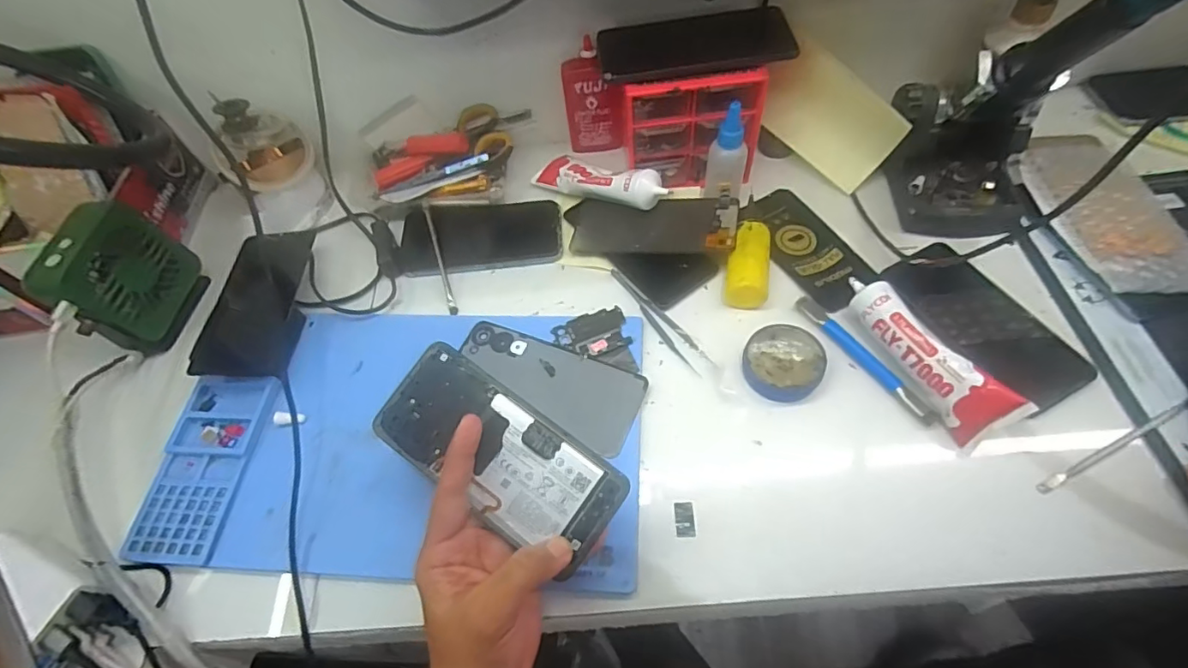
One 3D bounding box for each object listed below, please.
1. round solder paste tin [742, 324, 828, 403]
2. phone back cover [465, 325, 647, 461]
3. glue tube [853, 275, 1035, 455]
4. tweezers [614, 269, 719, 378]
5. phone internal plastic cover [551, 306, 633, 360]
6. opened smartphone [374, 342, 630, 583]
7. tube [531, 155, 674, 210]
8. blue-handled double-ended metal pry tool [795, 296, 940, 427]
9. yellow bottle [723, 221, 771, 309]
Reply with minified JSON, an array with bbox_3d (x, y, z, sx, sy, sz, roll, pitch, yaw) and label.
[{"bbox_3d":[0.155,0.021,0.441,0.061,0.018,0.066,-2,59,3],"label":"round solder paste tin"},{"bbox_3d":[-0.041,0.039,0.446,0.160,0.008,0.071,19,59,14],"label":"phone back cover"},{"bbox_3d":[0.252,0.013,0.417,0.027,0.053,0.147,-8,54,-38],"label":"glue tube"},{"bbox_3d":[0.056,-0.015,0.480,0.021,0.004,0.130,-32,62,-15],"label":"tweezers"},{"bbox_3d":[-0.002,0.000,0.471,0.062,0.004,0.042,-17,59,-7],"label":"phone internal plastic cover"},{"bbox_3d":[-0.062,0.078,0.352,0.164,0.007,0.073,34,83,12],"label":"opened smartphone"},{"bbox_3d":[0.005,-0.152,0.540,0.153,0.033,0.037,22,61,38],"label":"tube"},{"bbox_3d":[0.217,0.019,0.439,0.016,0.009,0.138,-29,61,-13],"label":"blue-handled double-ended metal pry tool"},{"bbox_3d":[0.137,-0.059,0.485,0.036,0.034,0.079,8,59,8],"label":"yellow bottle"}]

